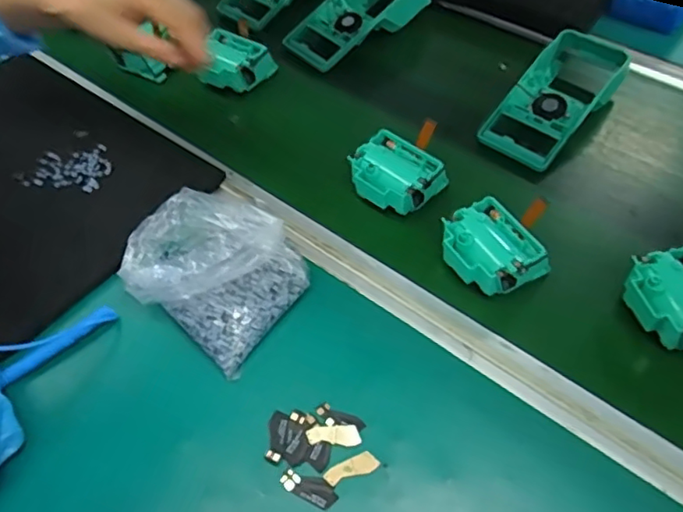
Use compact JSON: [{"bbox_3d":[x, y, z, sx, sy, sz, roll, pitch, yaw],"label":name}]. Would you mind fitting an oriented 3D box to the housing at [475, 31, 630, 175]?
[{"bbox_3d":[0.230,-0.169,0.611,0.084,0.051,0.193,34,59,24],"label":"housing"}]

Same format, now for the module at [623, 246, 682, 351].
[{"bbox_3d":[0.261,0.033,0.448,0.073,0.031,0.075,-9,51,-3],"label":"module"}]

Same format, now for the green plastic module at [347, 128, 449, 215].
[{"bbox_3d":[0.049,-0.071,0.548,0.079,0.044,0.069,33,59,24],"label":"green plastic module"}]

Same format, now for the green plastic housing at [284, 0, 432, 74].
[{"bbox_3d":[0.020,-0.298,0.716,0.189,0.044,0.094,-34,56,-22],"label":"green plastic housing"}]

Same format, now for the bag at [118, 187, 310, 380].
[{"bbox_3d":[-0.102,0.005,0.473,0.137,0.056,0.118,31,58,23],"label":"bag"}]

